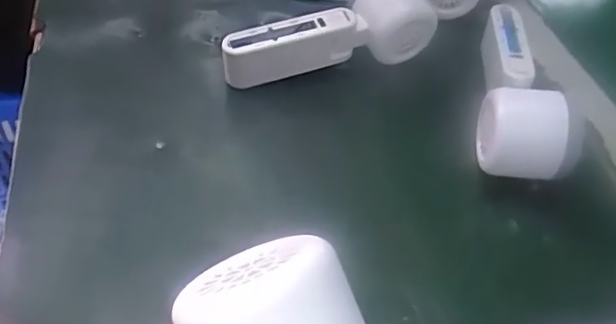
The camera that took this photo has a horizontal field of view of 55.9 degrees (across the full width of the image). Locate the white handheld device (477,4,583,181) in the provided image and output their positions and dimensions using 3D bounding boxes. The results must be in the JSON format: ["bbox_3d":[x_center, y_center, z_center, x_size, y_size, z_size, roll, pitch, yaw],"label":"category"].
[{"bbox_3d":[0.152,-0.052,0.422,0.061,0.056,0.157,11,46,3],"label":"white handheld device"}]

